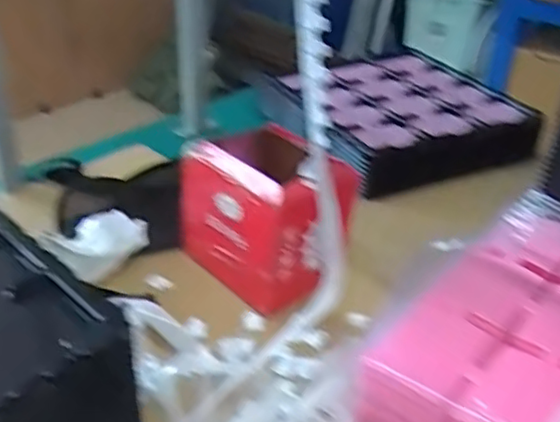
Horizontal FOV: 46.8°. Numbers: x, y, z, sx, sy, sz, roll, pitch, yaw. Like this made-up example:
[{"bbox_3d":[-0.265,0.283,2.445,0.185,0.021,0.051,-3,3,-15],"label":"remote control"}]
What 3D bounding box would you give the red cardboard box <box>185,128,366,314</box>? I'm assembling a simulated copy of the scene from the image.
[{"bbox_3d":[-0.004,0.007,0.733,0.137,0.154,0.128,28,40,36],"label":"red cardboard box"}]

